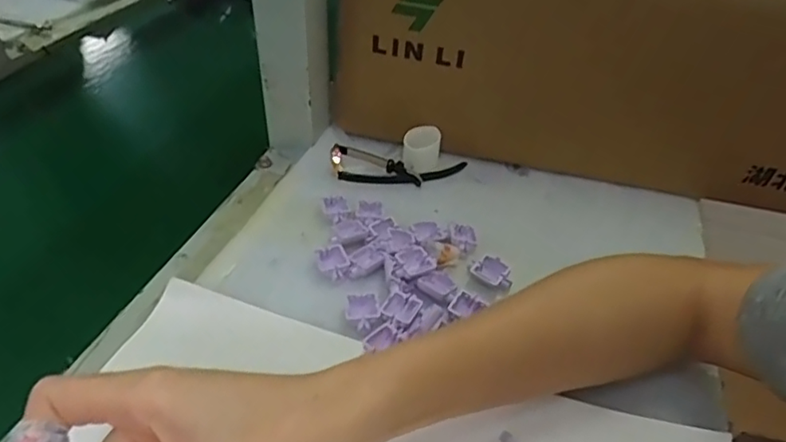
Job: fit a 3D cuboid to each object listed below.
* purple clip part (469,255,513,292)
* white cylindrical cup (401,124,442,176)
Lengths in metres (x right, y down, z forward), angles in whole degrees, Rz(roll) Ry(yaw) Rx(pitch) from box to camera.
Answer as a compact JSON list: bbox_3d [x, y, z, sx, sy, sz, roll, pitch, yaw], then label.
[{"bbox_3d":[0.063,0.032,0.367,0.027,0.007,0.017,27,45,24],"label":"purple clip part"},{"bbox_3d":[0.023,-0.058,0.458,0.030,0.028,0.027,5,40,0],"label":"white cylindrical cup"}]

